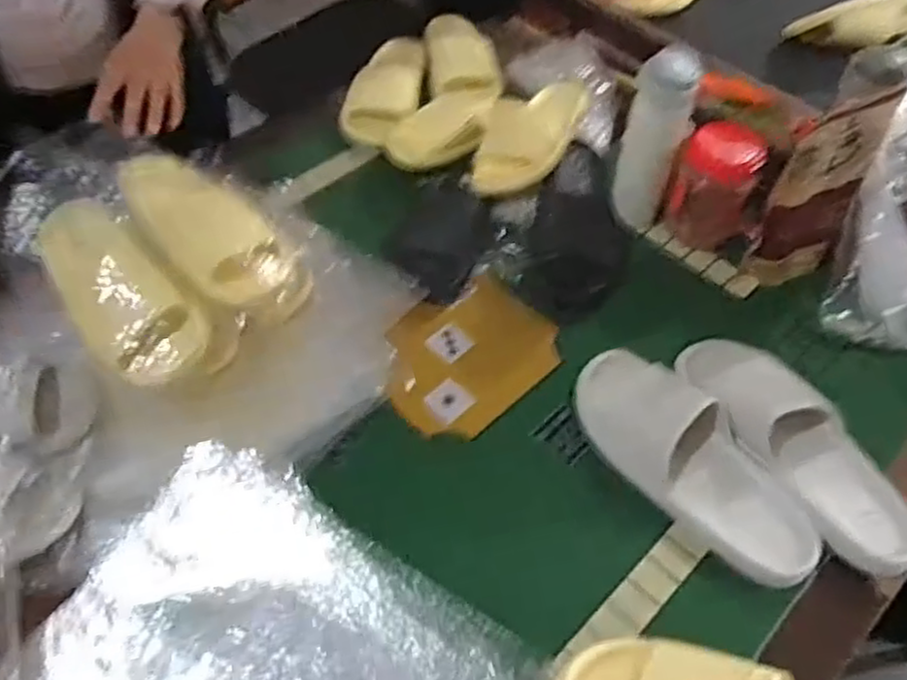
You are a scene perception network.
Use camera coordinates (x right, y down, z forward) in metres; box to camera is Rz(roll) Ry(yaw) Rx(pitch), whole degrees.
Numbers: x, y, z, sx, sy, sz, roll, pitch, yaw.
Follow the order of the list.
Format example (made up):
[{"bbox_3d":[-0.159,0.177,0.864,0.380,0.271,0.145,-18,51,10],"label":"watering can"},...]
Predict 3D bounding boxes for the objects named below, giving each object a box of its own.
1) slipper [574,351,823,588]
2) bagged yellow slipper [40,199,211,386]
[{"bbox_3d":[0.232,0.111,0.698,0.264,0.064,0.102,38,62,23],"label":"slipper"},{"bbox_3d":[-0.335,-0.044,0.732,0.213,0.104,0.100,38,62,23],"label":"bagged yellow slipper"}]

